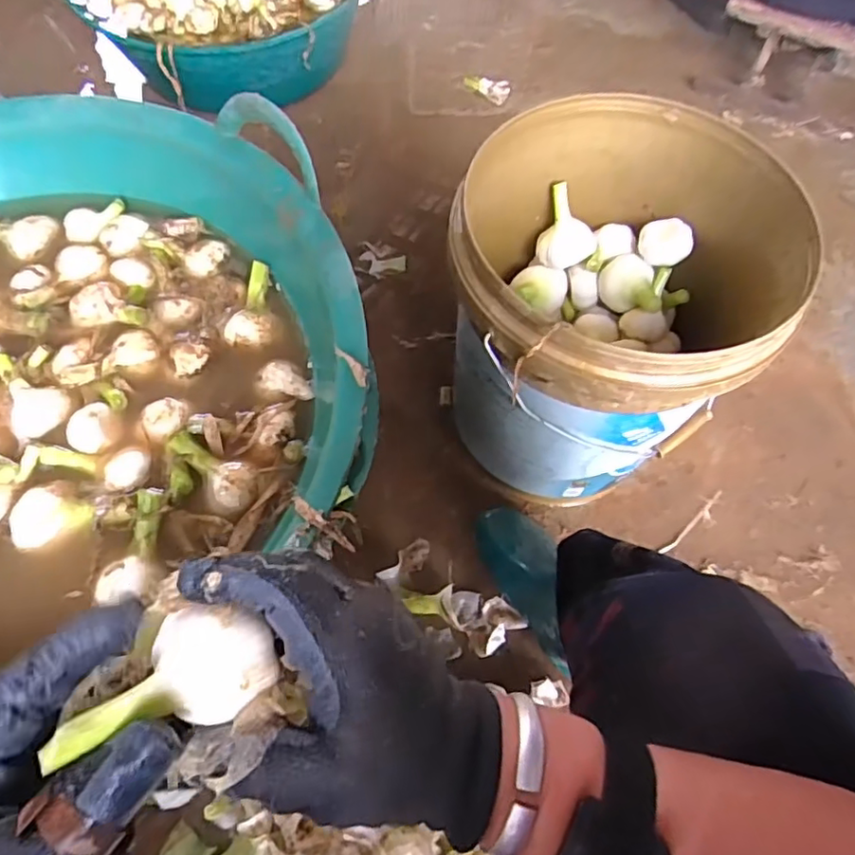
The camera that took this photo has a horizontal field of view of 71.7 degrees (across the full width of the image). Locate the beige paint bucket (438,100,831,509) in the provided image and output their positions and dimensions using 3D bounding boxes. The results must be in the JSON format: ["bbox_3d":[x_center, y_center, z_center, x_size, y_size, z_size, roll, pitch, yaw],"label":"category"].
[{"bbox_3d":[0.184,-0.121,0.678,0.325,0.346,0.329,1,63,-2],"label":"beige paint bucket"}]

